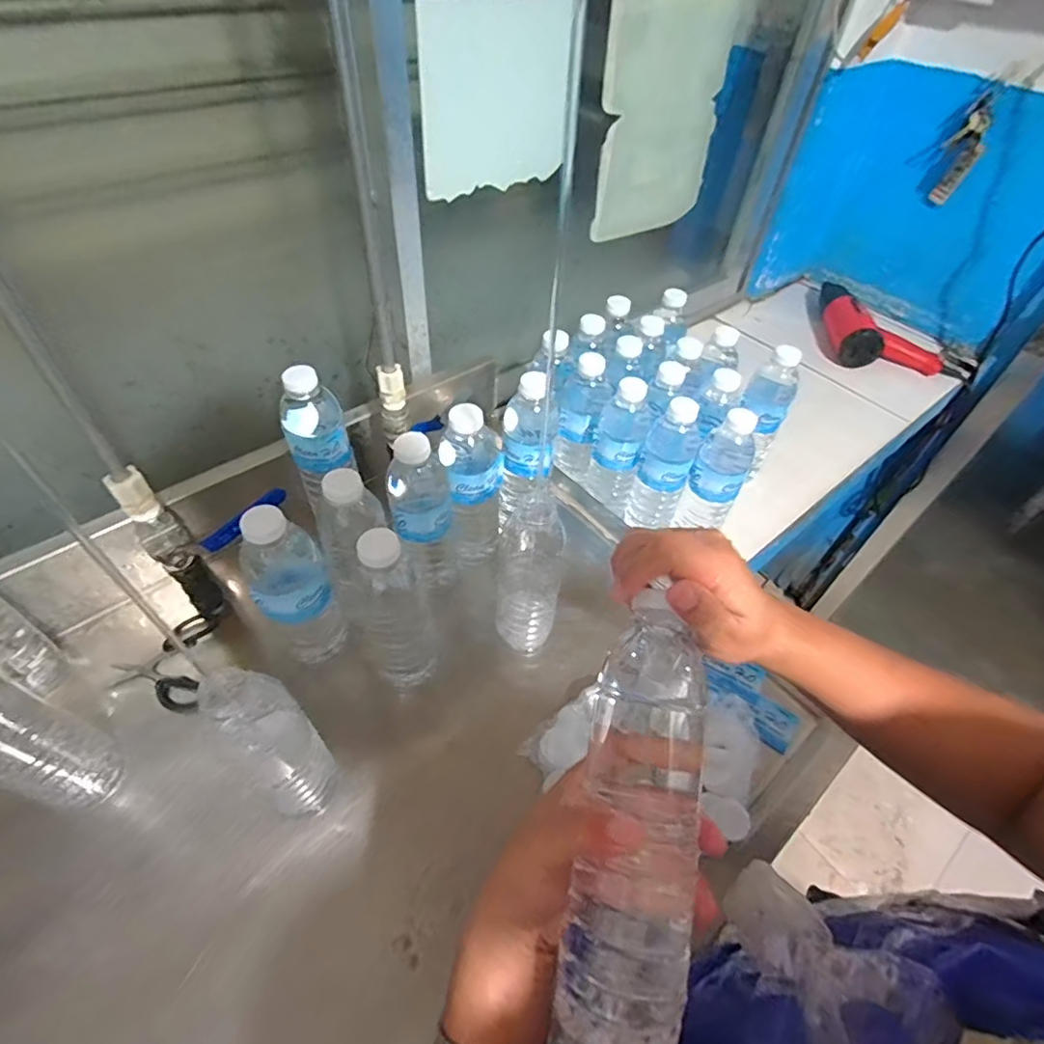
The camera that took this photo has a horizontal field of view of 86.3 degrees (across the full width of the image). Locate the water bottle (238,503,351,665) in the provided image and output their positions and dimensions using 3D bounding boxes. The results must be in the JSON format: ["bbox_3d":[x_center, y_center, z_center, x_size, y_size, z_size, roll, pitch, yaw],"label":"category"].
[{"bbox_3d":[-0.196,0.063,0.494,0.069,0.188,0.051,-21,54,-20],"label":"water bottle"}]

